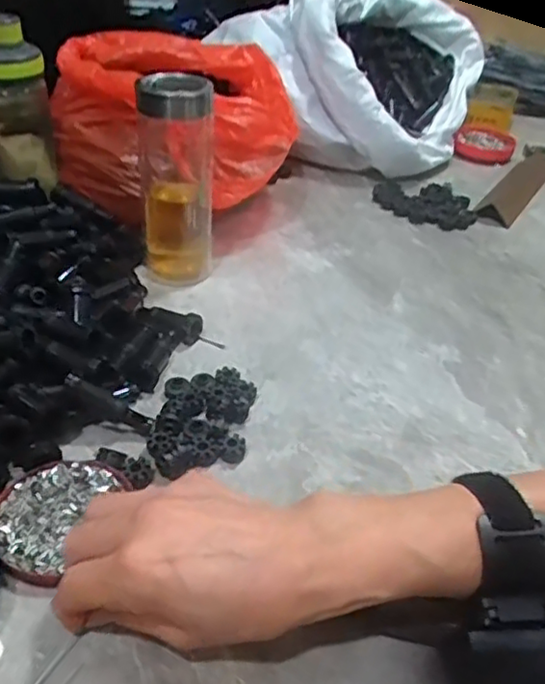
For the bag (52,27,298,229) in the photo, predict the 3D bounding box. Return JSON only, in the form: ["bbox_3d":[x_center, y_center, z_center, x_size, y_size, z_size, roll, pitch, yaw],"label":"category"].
[{"bbox_3d":[-0.109,-0.234,0.720,0.258,0.137,0.292,3,38,-6],"label":"bag"}]

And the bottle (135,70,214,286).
[{"bbox_3d":[-0.090,-0.150,0.590,0.073,0.176,0.061,0,38,-10],"label":"bottle"}]

